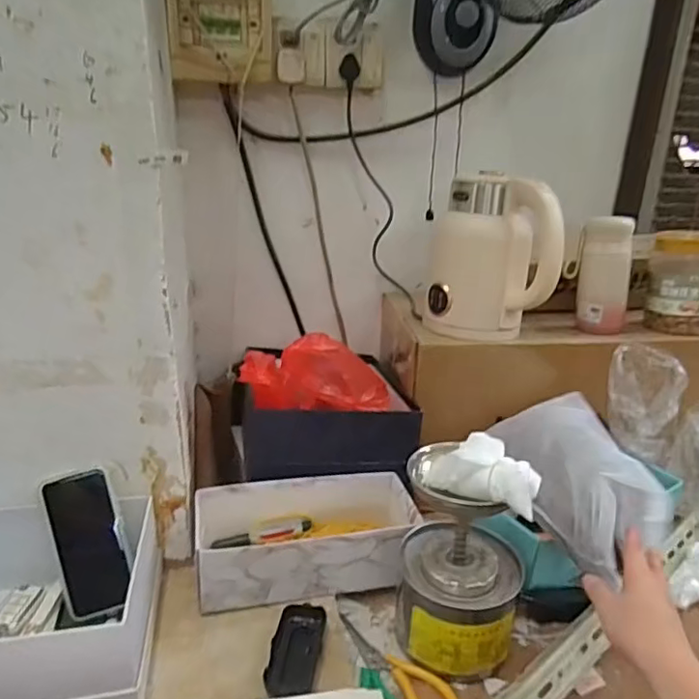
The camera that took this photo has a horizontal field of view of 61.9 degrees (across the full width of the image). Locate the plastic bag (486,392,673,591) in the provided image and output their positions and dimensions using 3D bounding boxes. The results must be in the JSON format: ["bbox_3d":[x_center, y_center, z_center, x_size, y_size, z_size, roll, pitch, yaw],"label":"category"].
[{"bbox_3d":[0.283,0.137,0.723,0.121,0.102,0.292,0,26,-6],"label":"plastic bag"}]

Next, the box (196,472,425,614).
[{"bbox_3d":[-0.056,0.244,0.753,0.276,0.086,0.134,-3,23,-13],"label":"box"}]

